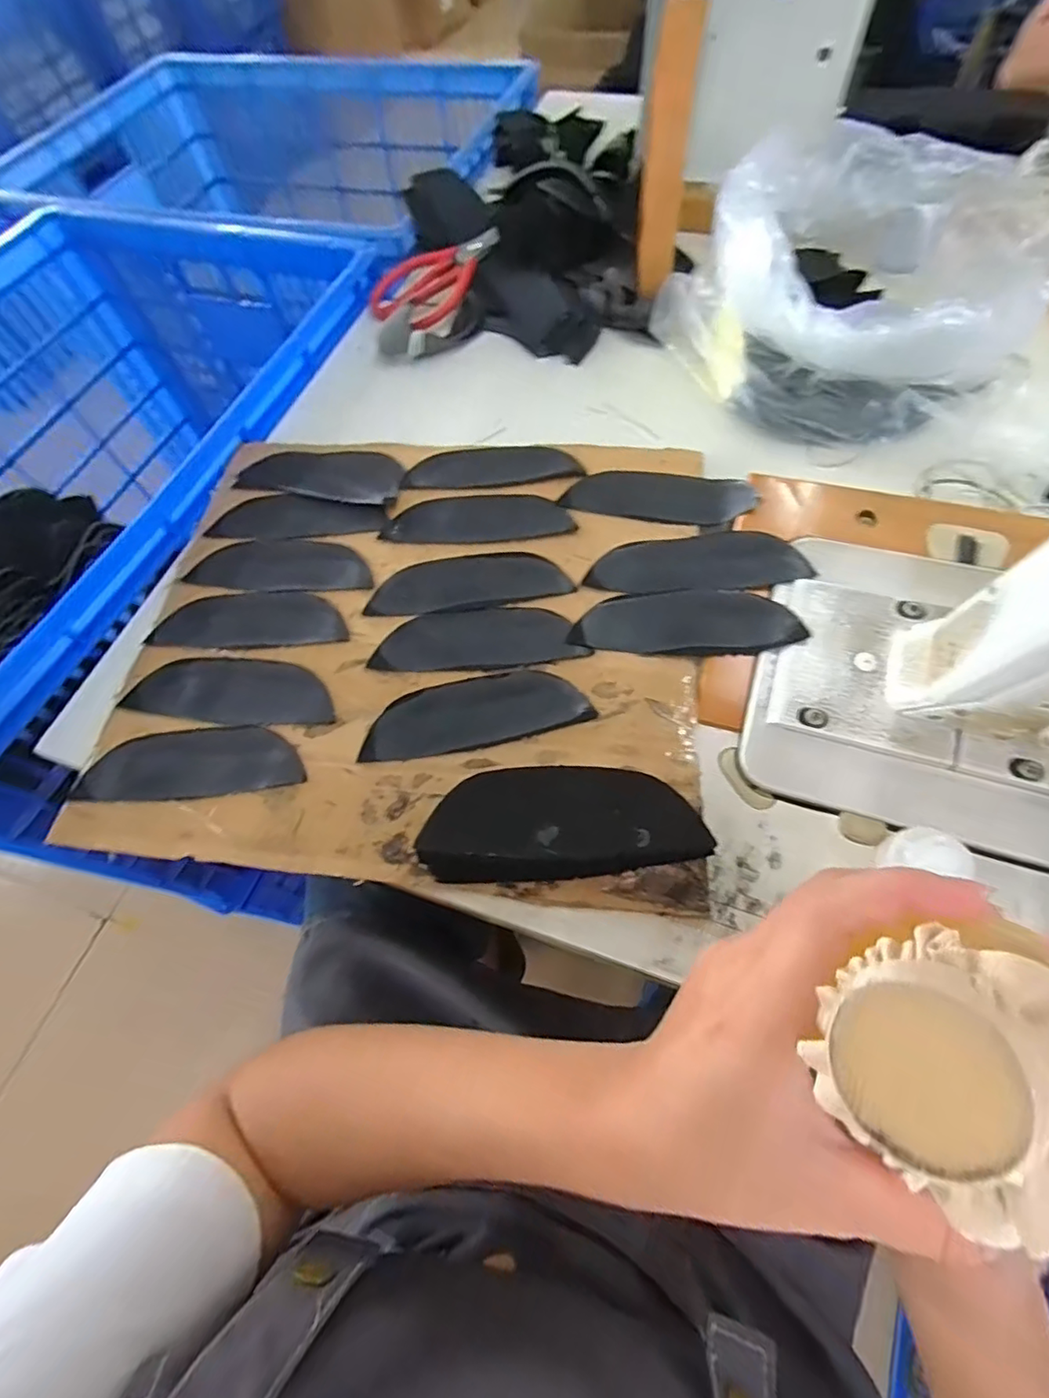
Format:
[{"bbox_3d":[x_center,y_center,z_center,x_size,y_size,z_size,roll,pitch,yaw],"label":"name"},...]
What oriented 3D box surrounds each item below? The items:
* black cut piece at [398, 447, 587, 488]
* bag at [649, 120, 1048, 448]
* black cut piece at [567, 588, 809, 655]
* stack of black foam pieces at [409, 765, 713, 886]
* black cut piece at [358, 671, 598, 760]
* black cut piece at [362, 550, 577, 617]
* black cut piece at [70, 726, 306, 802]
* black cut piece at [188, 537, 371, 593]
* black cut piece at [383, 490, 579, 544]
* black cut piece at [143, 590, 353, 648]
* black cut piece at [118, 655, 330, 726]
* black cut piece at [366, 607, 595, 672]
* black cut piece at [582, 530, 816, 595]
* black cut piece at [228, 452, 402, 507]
[{"bbox_3d":[-0.024,-0.191,0.469,0.139,0.005,0.055,3,59,8],"label":"black cut piece"},{"bbox_3d":[0.266,-0.323,0.456,0.218,0.115,0.246,-28,64,-9],"label":"bag"},{"bbox_3d":[0.105,-0.053,0.383,0.140,0.009,0.048,-1,66,12],"label":"black cut piece"},{"bbox_3d":[0.021,0.070,0.316,0.149,0.035,0.056,-5,63,3],"label":"stack of black foam pieces"},{"bbox_3d":[-0.032,0.008,0.371,0.142,0.006,0.049,-12,65,0],"label":"black cut piece"},{"bbox_3d":[-0.041,-0.087,0.416,0.141,0.004,0.052,-8,63,1],"label":"black cut piece"},{"bbox_3d":[-0.212,0.041,0.369,0.140,0.004,0.045,-3,66,3],"label":"black cut piece"},{"bbox_3d":[-0.185,-0.101,0.439,0.139,0.007,0.047,3,68,8],"label":"black cut piece"},{"bbox_3d":[-0.034,-0.142,0.442,0.141,0.007,0.049,1,63,6],"label":"black cut piece"},{"bbox_3d":[-0.198,-0.058,0.416,0.142,0.006,0.048,-2,62,6],"label":"black cut piece"},{"bbox_3d":[-0.195,-0.006,0.389,0.139,0.007,0.049,8,71,10],"label":"black cut piece"},{"bbox_3d":[-0.032,-0.042,0.396,0.138,0.004,0.048,-2,63,4],"label":"black cut piece"},{"bbox_3d":[0.118,-0.097,0.402,0.141,0.006,0.050,0,61,14],"label":"black cut piece"},{"bbox_3d":[-0.170,-0.186,0.474,0.144,0.008,0.058,11,64,10],"label":"black cut piece"}]

